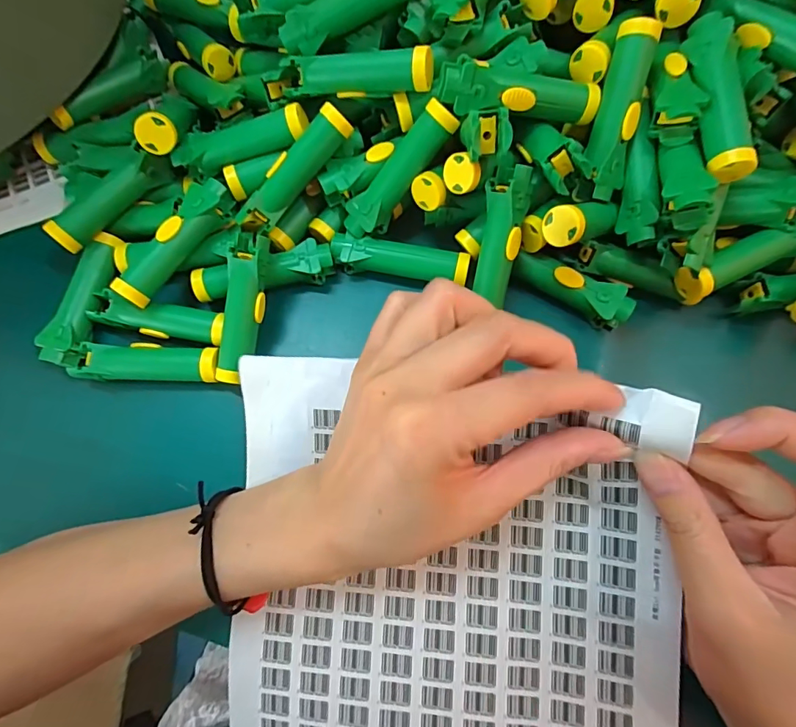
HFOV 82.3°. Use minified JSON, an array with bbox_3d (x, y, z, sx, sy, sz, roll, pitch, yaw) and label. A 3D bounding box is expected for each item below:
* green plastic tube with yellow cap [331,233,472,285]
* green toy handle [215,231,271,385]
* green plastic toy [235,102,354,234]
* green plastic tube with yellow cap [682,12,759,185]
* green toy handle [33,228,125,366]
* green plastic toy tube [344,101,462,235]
[{"bbox_3d":[0.001,-0.061,0.268,0.079,0.016,0.022,8,75,4],"label":"green plastic tube with yellow cap"},{"bbox_3d":[-0.085,-0.029,0.251,0.019,0.014,0.081,13,97,5],"label":"green toy handle"},{"bbox_3d":[-0.057,-0.105,0.251,0.077,0.016,0.016,-46,78,10],"label":"green plastic toy"},{"bbox_3d":[0.155,-0.128,0.221,0.019,0.025,0.081,-2,75,1],"label":"green plastic tube with yellow cap"},{"bbox_3d":[-0.182,-0.038,0.264,0.019,0.015,0.080,16,76,6],"label":"green toy handle"},{"bbox_3d":[0.000,-0.104,0.252,0.021,0.015,0.080,49,115,13],"label":"green plastic toy tube"}]

